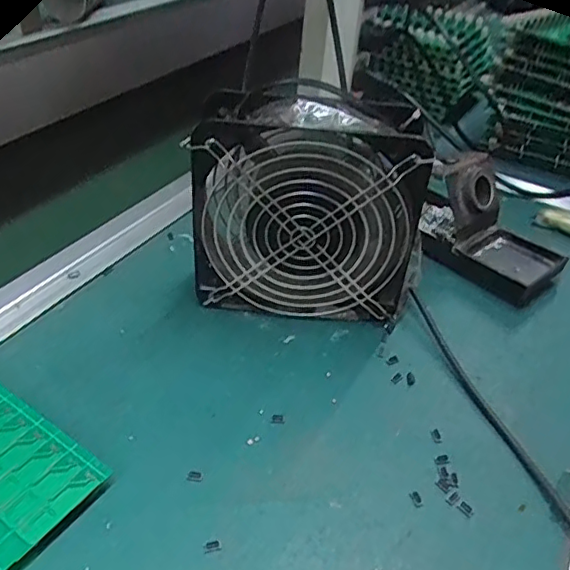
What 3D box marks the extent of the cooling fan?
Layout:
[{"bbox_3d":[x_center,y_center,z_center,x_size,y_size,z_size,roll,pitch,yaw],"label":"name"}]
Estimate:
[{"bbox_3d":[0.017,-0.052,0.419,0.149,0.158,0.056,6,39,0],"label":"cooling fan"}]

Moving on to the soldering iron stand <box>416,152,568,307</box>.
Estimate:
[{"bbox_3d":[0.170,-0.054,0.498,0.125,0.076,0.076,34,47,30],"label":"soldering iron stand"}]

